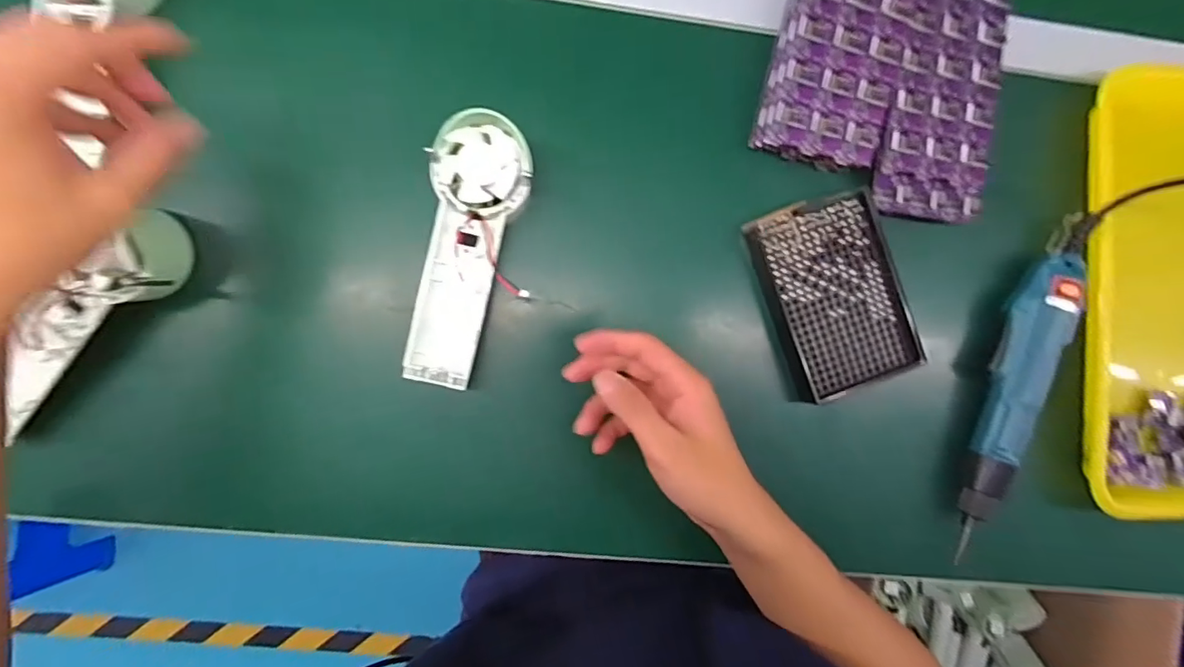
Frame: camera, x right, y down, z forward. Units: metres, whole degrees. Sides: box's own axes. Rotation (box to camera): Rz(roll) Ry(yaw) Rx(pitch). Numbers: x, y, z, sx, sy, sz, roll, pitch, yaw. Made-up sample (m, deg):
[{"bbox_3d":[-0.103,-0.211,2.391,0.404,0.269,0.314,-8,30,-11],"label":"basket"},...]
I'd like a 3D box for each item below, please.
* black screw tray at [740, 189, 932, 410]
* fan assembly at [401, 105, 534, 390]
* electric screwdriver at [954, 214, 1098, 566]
[{"bbox_3d":[0.176,-0.027,0.396,0.103,0.022,0.139,-15,93,-6],"label":"black screw tray"},{"bbox_3d":[-0.079,-0.053,0.352,0.065,0.028,0.174,7,90,-4],"label":"fan assembly"},{"bbox_3d":[0.317,0.032,0.399,0.043,0.032,0.247,17,89,-4],"label":"electric screwdriver"}]

